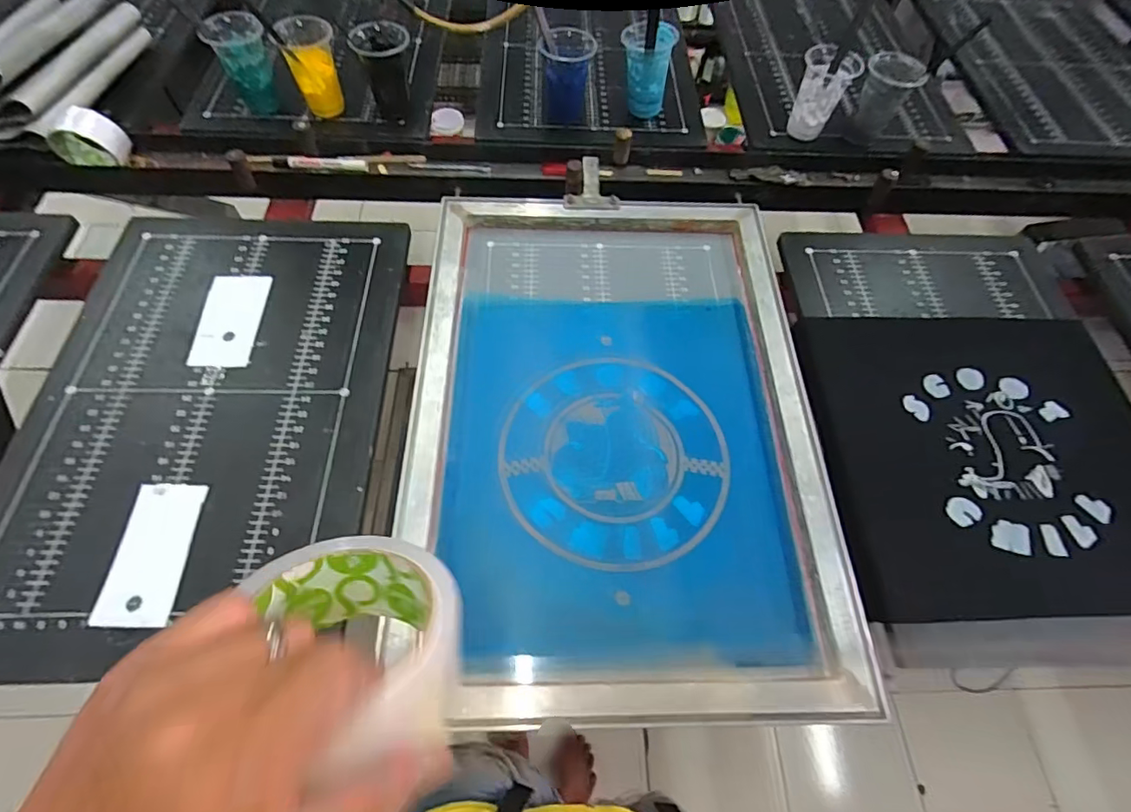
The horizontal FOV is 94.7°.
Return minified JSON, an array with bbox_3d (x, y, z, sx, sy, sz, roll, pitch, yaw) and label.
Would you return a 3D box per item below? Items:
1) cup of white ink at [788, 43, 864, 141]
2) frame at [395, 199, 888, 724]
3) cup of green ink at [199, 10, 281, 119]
[{"bbox_3d":[0.423,-0.517,0.874,0.087,0.119,0.079,24,63,10],"label":"cup of white ink"},{"bbox_3d":[0.057,-0.004,0.626,0.458,0.035,0.646,1,62,-2],"label":"frame"},{"bbox_3d":[-0.504,-0.537,0.833,0.081,0.134,0.070,-25,66,-16],"label":"cup of green ink"}]

